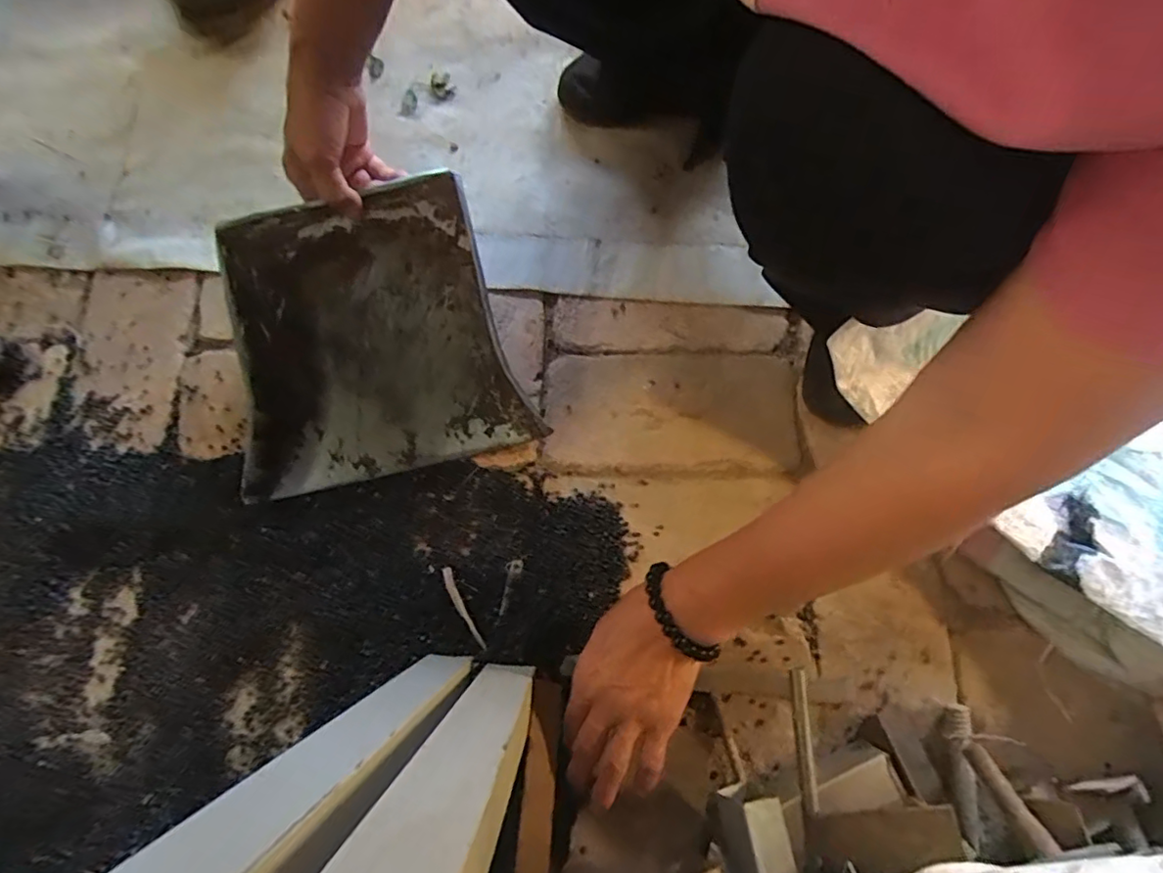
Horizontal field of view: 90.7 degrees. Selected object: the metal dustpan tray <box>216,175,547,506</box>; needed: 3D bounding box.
[{"bbox_3d":[-0.186,-0.083,0.500,0.238,0.049,0.233,-15,92,-4],"label":"metal dustpan tray"}]

